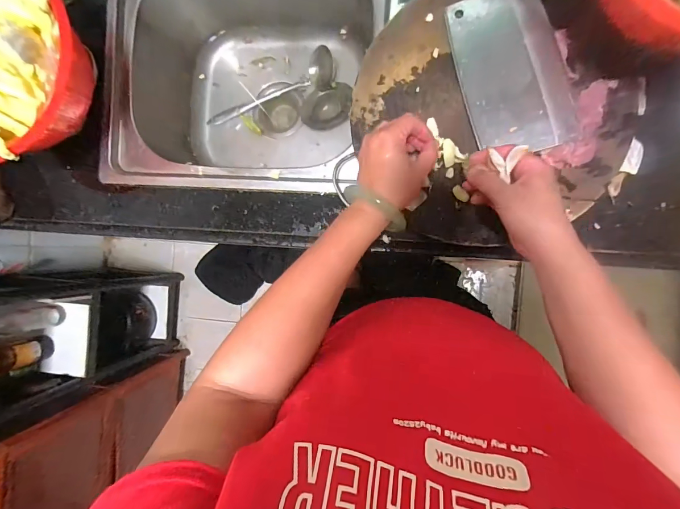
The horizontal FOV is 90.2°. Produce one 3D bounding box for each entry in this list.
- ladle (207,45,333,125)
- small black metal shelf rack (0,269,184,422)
[{"bbox_3d":[-0.146,-0.331,0.665,0.273,0.042,0.078,-16,88,8],"label":"ladle"},{"bbox_3d":[-0.806,0.209,0.956,0.271,0.767,0.297,9,92,8],"label":"small black metal shelf rack"}]

